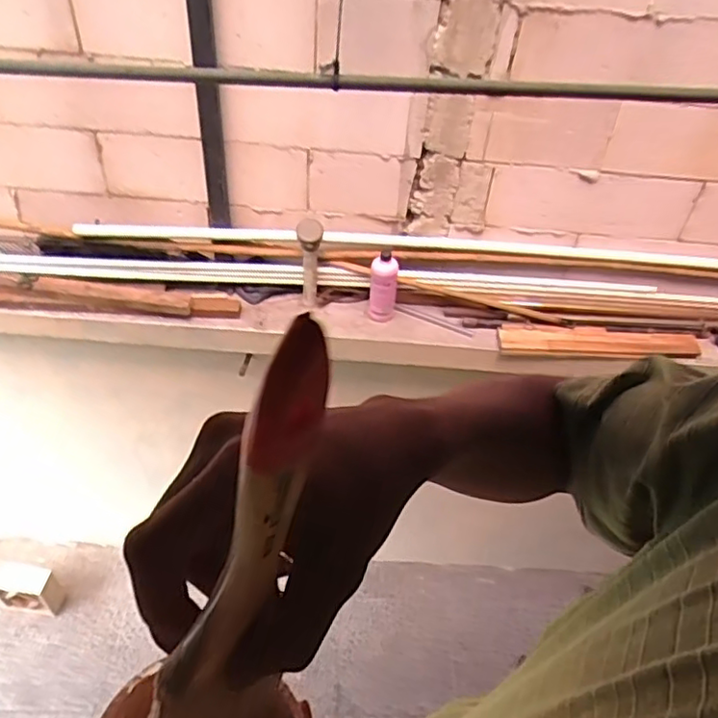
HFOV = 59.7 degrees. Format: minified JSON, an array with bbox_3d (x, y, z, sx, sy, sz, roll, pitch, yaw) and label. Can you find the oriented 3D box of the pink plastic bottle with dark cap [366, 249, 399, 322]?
[{"bbox_3d":[0.076,-0.220,1.954,0.088,0.216,0.068,7,44,2],"label":"pink plastic bottle with dark cap"}]

